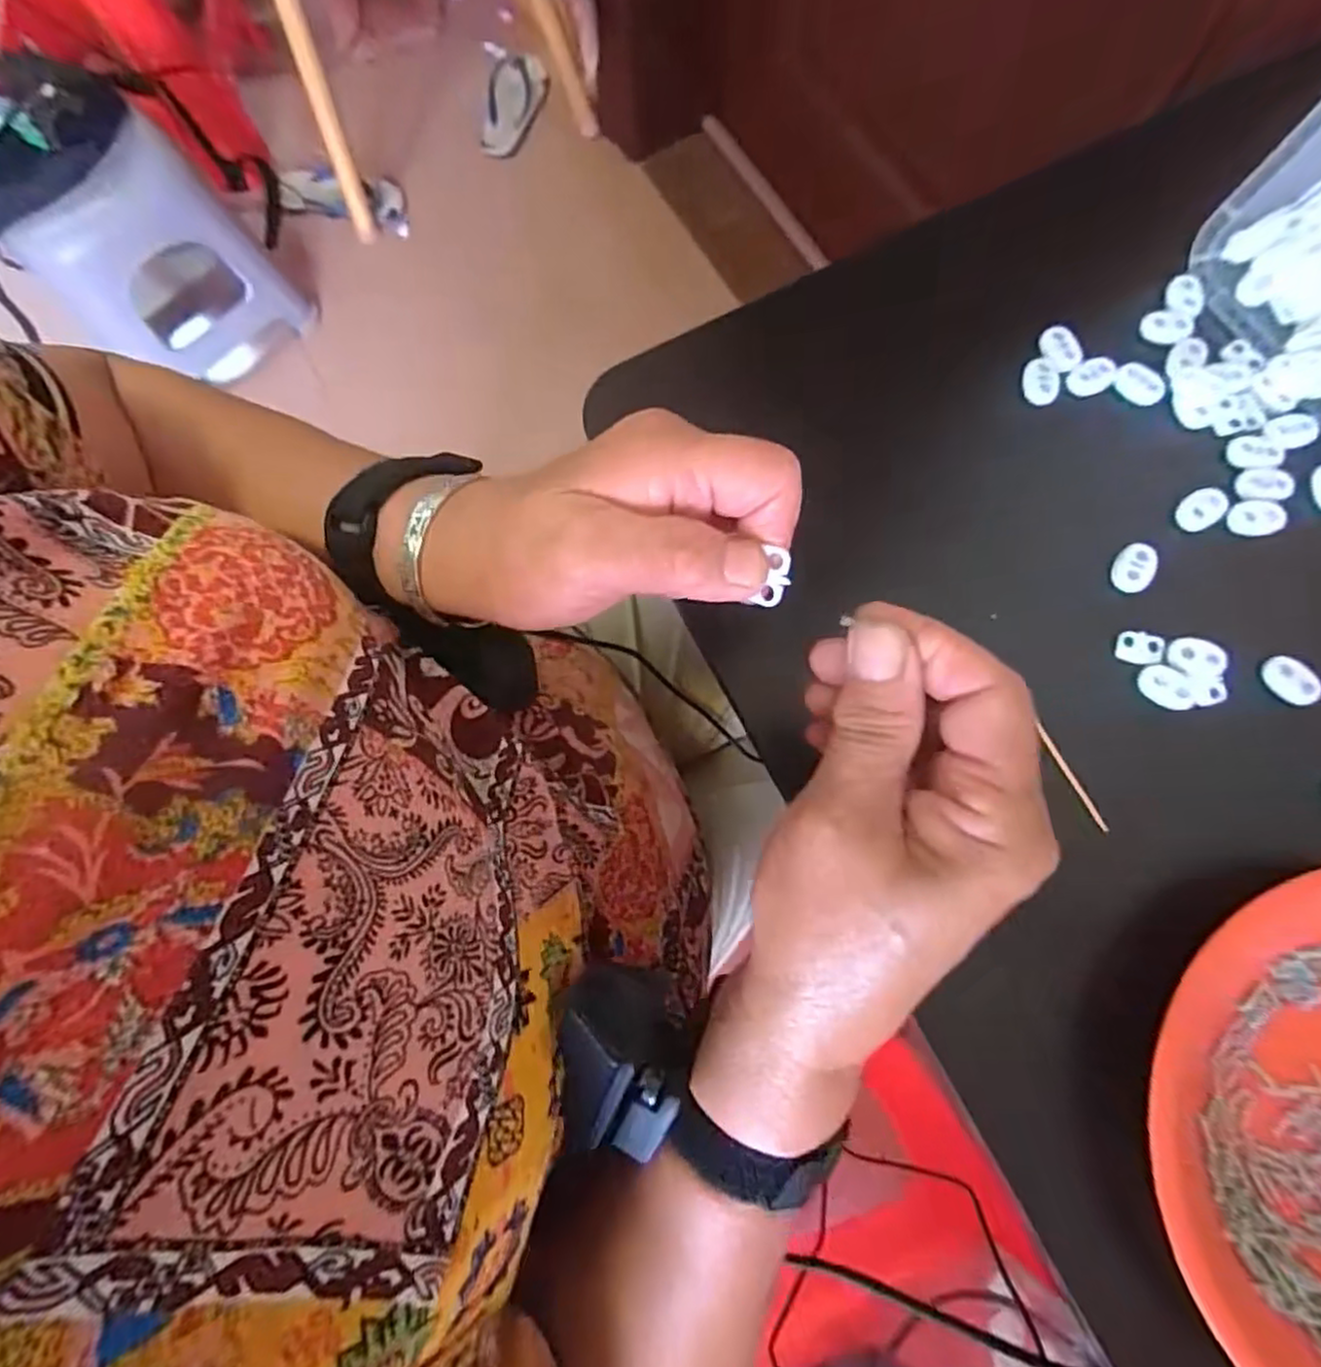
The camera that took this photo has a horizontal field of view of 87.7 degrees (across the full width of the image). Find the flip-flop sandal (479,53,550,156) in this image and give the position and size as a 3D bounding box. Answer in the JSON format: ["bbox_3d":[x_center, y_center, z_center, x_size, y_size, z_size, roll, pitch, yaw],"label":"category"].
[{"bbox_3d":[-0.284,-1.103,1.314,0.095,0.036,0.219,7,78,3],"label":"flip-flop sandal"}]

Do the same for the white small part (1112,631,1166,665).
[{"bbox_3d":[0.205,-0.015,0.295,0.019,0.005,0.013,11,78,4],"label":"white small part"}]

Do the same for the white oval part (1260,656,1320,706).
[{"bbox_3d":[0.263,-0.001,0.287,0.014,0.007,0.023,-42,80,-7],"label":"white oval part"}]

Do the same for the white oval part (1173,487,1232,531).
[{"bbox_3d":[0.240,-0.077,0.305,0.020,0.008,0.015,-40,80,-7],"label":"white oval part"}]

